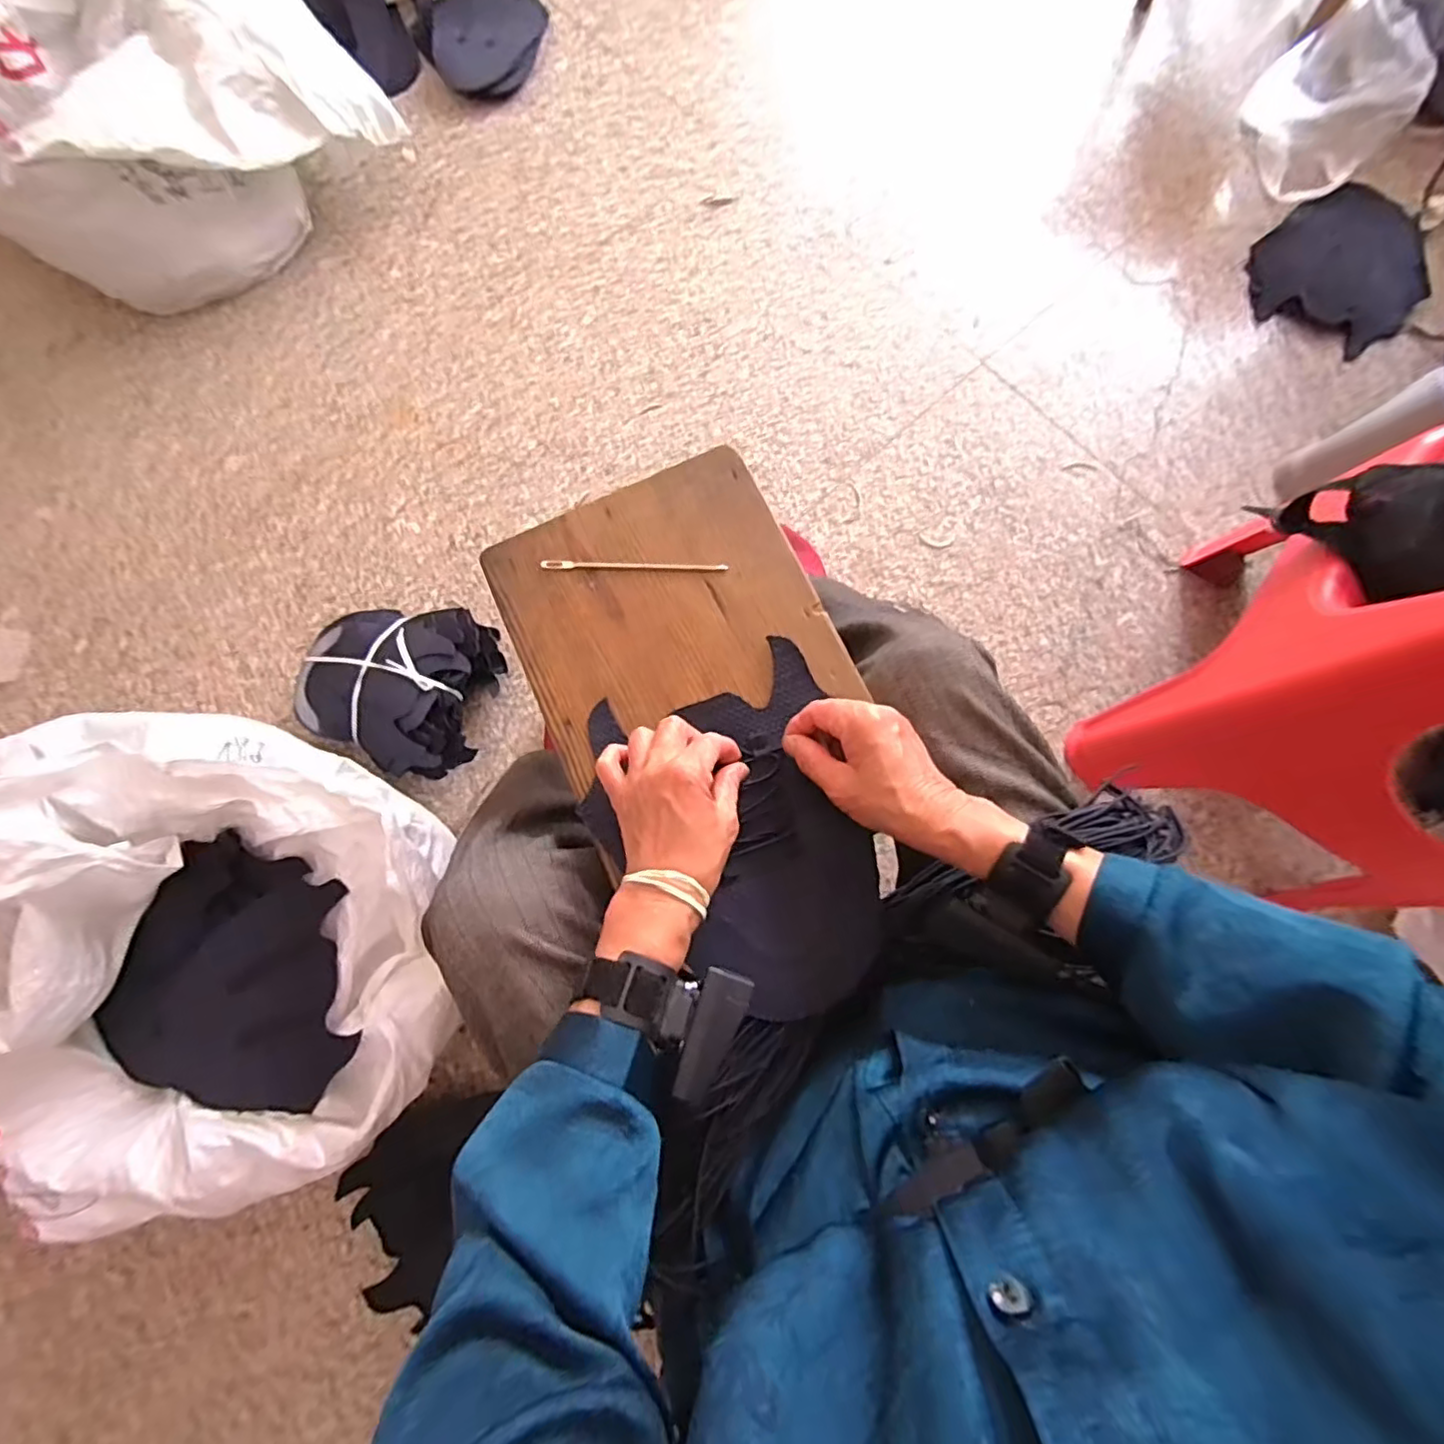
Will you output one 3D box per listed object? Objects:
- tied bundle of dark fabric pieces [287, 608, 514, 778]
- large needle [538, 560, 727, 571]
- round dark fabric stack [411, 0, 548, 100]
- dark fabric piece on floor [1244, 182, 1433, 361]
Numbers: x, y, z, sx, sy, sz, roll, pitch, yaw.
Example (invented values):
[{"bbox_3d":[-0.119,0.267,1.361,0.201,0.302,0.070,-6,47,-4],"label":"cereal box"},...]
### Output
[{"bbox_3d":[-0.457,-0.060,0.895,0.286,0.108,0.235,20,80,6],"label":"tied bundle of dark fabric pieces"},{"bbox_3d":[-0.070,-0.125,0.507,0.148,0.005,0.007,1,78,1],"label":"large needle"},{"bbox_3d":[-0.443,-1.291,1.172,0.246,0.045,0.272,-21,79,-4],"label":"round dark fabric stack"},{"bbox_3d":[1.015,-0.739,1.037,0.311,0.042,0.251,-39,79,-5],"label":"dark fabric piece on floor"}]

